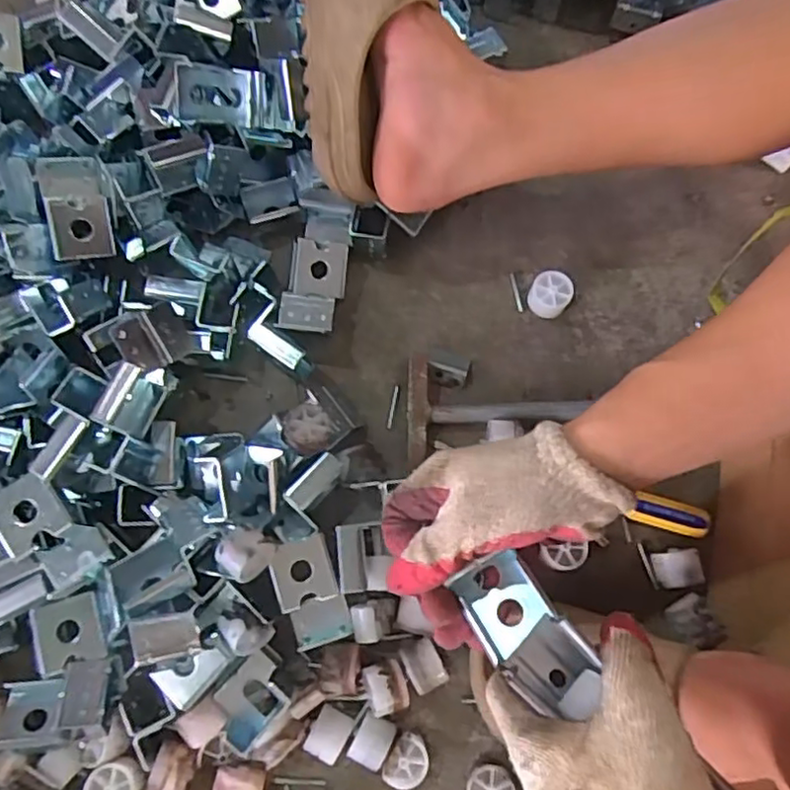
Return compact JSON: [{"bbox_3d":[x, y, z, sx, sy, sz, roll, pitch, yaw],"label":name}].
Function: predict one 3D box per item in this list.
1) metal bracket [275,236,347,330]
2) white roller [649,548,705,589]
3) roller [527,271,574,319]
[{"bbox_3d":[-0.068,-0.093,0.554,0.047,0.018,0.083,9,73,1],"label":"metal bracket"},{"bbox_3d":[0.217,0.134,0.508,0.030,0.030,0.028,-7,74,-2],"label":"white roller"},{"bbox_3d":[0.135,-0.087,0.576,0.035,0.027,0.037,0,74,0],"label":"roller"}]

